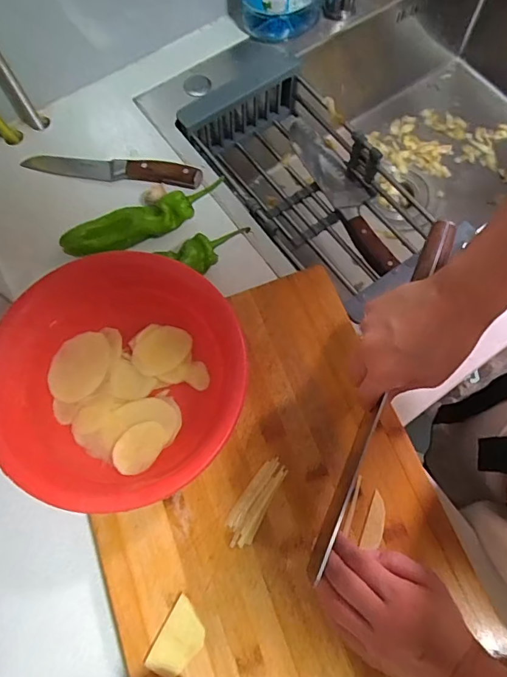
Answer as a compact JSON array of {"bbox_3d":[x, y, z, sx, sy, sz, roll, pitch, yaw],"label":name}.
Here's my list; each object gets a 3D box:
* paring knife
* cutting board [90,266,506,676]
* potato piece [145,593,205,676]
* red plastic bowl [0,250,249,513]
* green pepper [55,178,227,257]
[{"bbox_3d":[-0.176,-0.208,0.557,0.224,0.016,0.028,8,71,6],"label":"paring knife"},{"bbox_3d":[0.011,0.154,0.427,0.307,0.016,0.404,-20,71,-4],"label":"cutting board"},{"bbox_3d":[-0.063,0.256,0.385,0.035,0.004,0.057,27,74,11],"label":"potato piece"},{"bbox_3d":[-0.120,0.038,0.428,0.221,0.078,0.220,-1,70,2],"label":"red plastic bowl"},{"bbox_3d":[-0.122,-0.133,0.517,0.187,0.032,0.037,-24,72,-7],"label":"green pepper"}]

